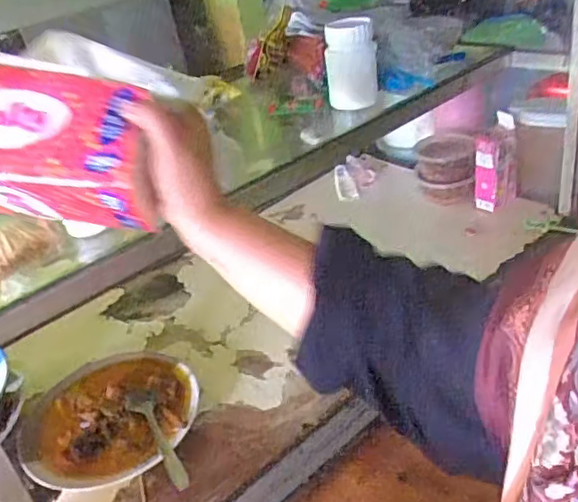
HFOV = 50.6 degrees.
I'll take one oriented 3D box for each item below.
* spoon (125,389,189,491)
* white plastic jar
[{"bbox_3d":[-0.147,0.203,0.668,0.031,0.022,0.147,-20,33,-19],"label":"spoon"},{"bbox_3d":[0.078,-0.236,0.782,0.065,0.109,0.064,-6,31,4],"label":"white plastic jar"}]

